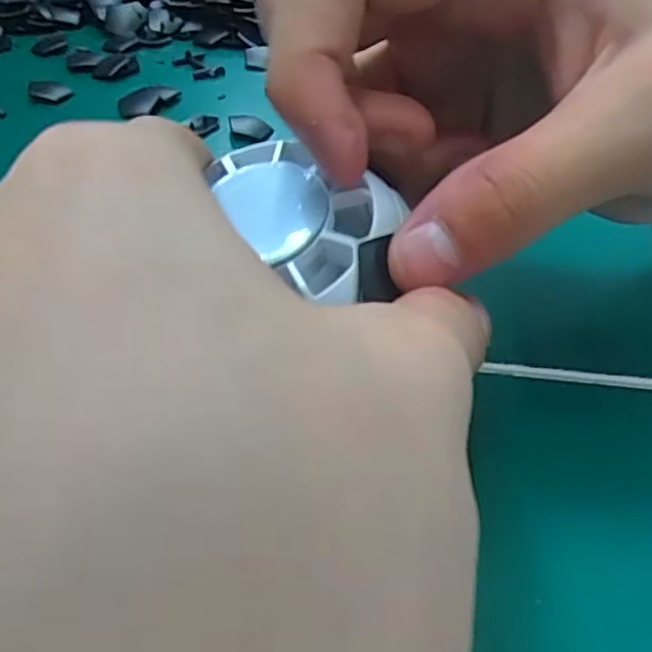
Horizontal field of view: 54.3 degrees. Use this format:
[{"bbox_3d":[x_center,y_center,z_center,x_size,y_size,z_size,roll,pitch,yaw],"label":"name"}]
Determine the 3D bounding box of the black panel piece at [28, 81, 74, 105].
[{"bbox_3d":[-0.124,-0.106,0.287,0.018,0.004,0.016,-5,44,-10],"label":"black panel piece"}]

